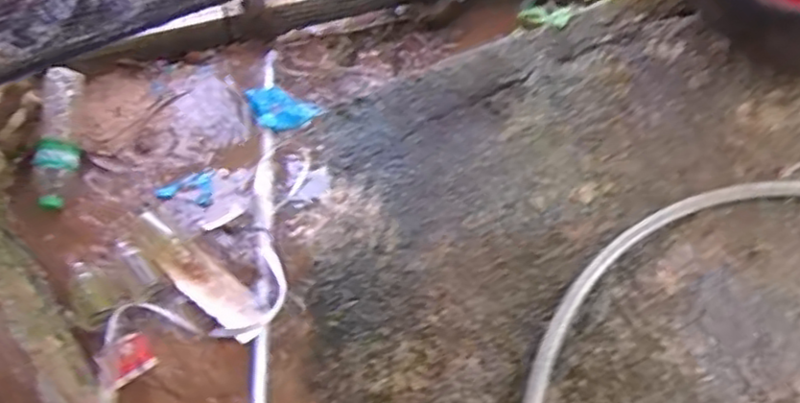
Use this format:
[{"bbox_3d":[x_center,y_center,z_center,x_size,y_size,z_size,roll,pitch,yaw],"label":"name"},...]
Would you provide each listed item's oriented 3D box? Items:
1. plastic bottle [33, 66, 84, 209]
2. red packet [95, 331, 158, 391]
[{"bbox_3d":[-0.542,-0.105,1.063,0.070,0.062,0.226,-5,66,-5],"label":"plastic bottle"},{"bbox_3d":[-0.391,0.226,0.963,0.071,0.010,0.059,-30,71,-15],"label":"red packet"}]

